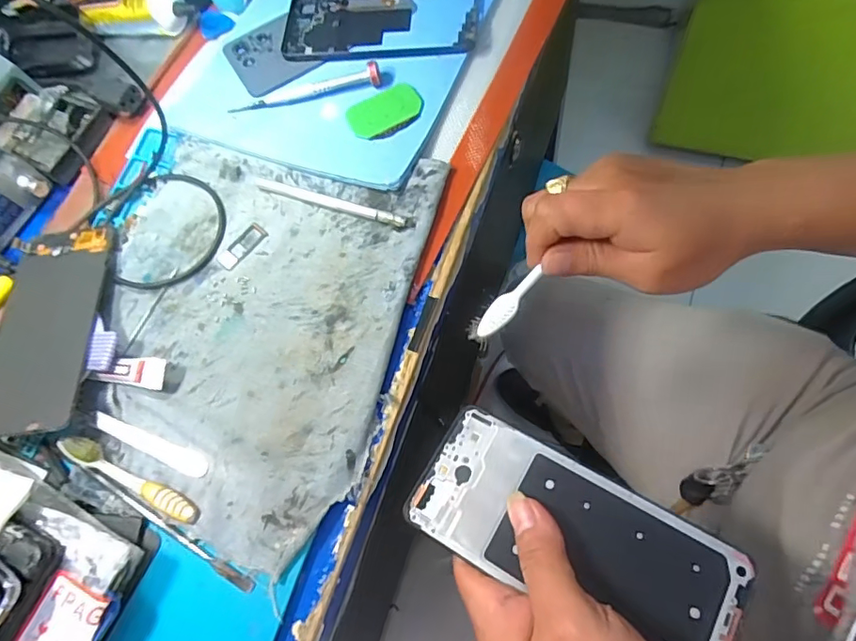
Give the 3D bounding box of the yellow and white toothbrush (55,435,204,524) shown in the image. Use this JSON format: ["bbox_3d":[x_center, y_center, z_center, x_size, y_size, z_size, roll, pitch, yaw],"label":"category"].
[{"bbox_3d":[-0.184,0.095,0.320,0.102,0.010,0.014,21,73,16],"label":"yellow and white toothbrush"}]

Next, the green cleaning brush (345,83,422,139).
[{"bbox_3d":[-0.032,-0.157,0.394,0.055,0.004,0.039,-28,67,-3],"label":"green cleaning brush"}]

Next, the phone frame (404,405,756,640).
[{"bbox_3d":[0.070,0.105,0.258,0.156,0.006,0.069,23,73,19],"label":"phone frame"}]

